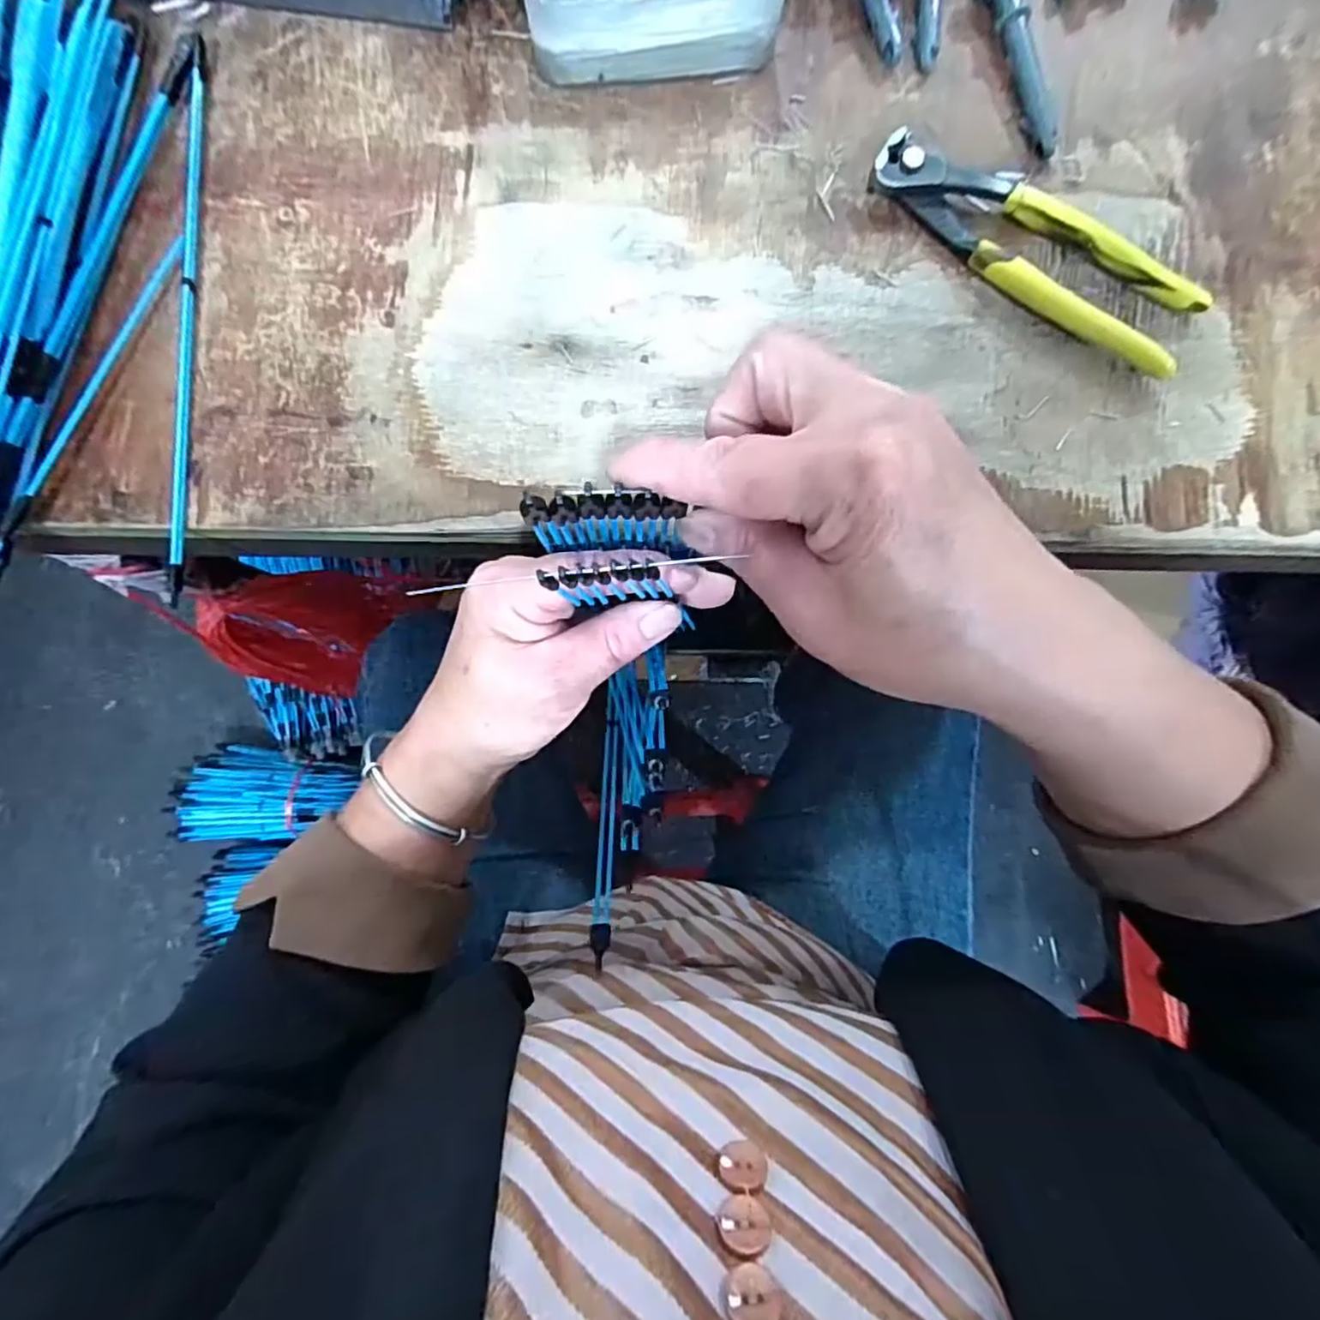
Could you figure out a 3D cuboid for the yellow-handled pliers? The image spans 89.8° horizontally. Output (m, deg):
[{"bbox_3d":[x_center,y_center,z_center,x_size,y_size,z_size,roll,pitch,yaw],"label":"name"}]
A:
[{"bbox_3d":[0.171,-0.191,0.303,0.159,0.020,0.052,35,84,1],"label":"yellow-handled pliers"}]

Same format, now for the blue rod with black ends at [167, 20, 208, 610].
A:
[{"bbox_3d":[-0.211,-0.156,0.294,0.007,0.006,0.258,-2,85,-3],"label":"blue rod with black ends"}]

